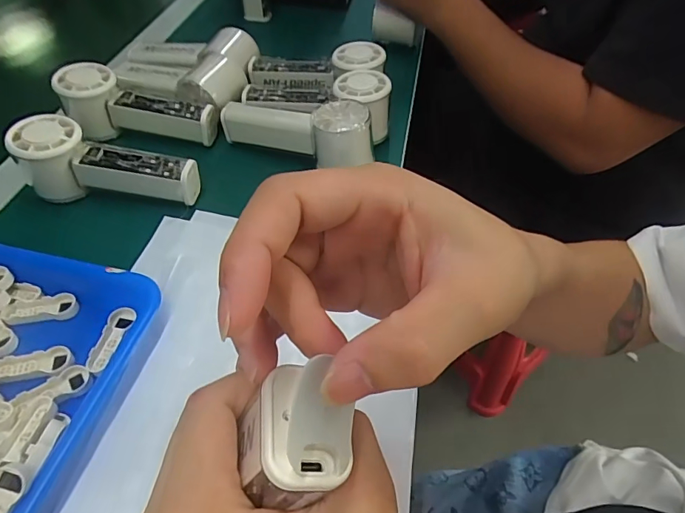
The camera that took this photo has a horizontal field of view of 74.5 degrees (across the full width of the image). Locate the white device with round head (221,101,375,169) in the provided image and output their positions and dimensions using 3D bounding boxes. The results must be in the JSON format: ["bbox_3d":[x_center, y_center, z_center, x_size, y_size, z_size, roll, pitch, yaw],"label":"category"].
[{"bbox_3d":[-0.044,-0.119,0.442,0.152,0.056,0.050,10,51,20],"label":"white device with round head"}]

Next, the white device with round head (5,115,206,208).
[{"bbox_3d":[-0.206,-0.083,0.402,0.148,0.054,0.050,1,50,0],"label":"white device with round head"}]

